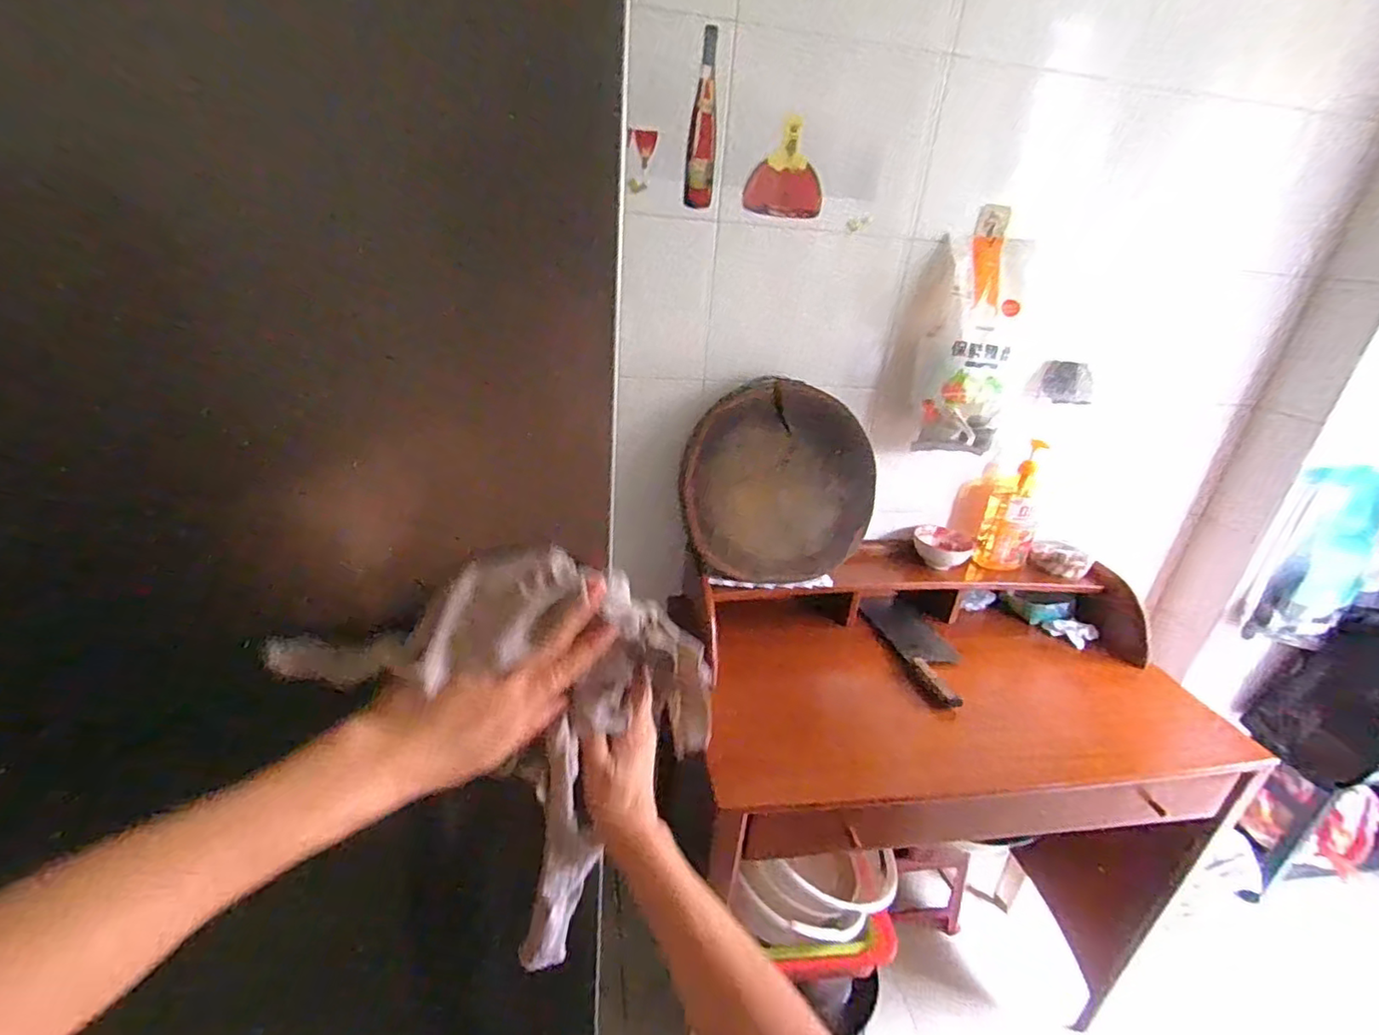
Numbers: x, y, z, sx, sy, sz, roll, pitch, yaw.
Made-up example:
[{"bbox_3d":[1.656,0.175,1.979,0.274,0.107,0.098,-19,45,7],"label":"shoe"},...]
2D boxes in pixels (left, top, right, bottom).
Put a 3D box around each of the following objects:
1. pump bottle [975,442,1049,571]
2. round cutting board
[{"bbox_3d":[0.633,-0.017,1.188,0.096,0.242,0.100,19,29,26],"label":"pump bottle"},{"bbox_3d":[0.151,-0.059,1.051,0.326,0.342,0.040,-6,16,-5],"label":"round cutting board"}]

